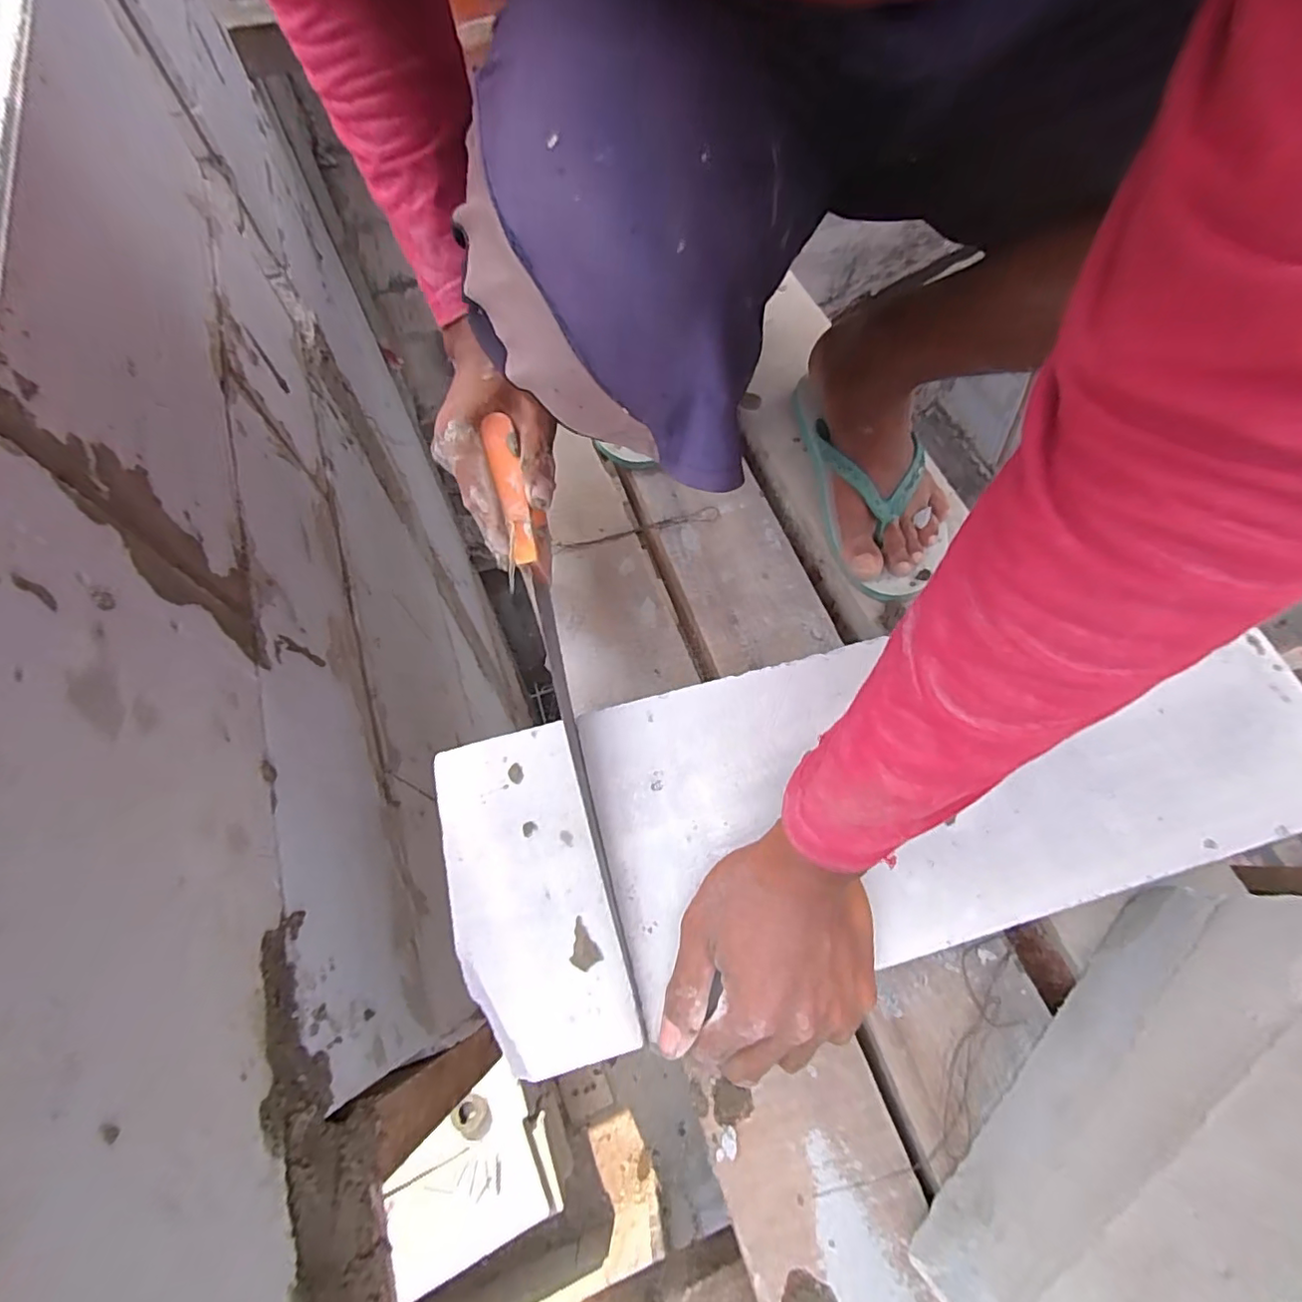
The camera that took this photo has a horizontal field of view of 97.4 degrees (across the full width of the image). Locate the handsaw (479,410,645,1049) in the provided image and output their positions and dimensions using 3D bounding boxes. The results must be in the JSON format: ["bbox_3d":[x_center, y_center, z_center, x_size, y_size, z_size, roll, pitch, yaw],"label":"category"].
[{"bbox_3d":[-0.055,0.034,0.364,0.020,0.078,0.363,-13,89,-9],"label":"handsaw"}]

